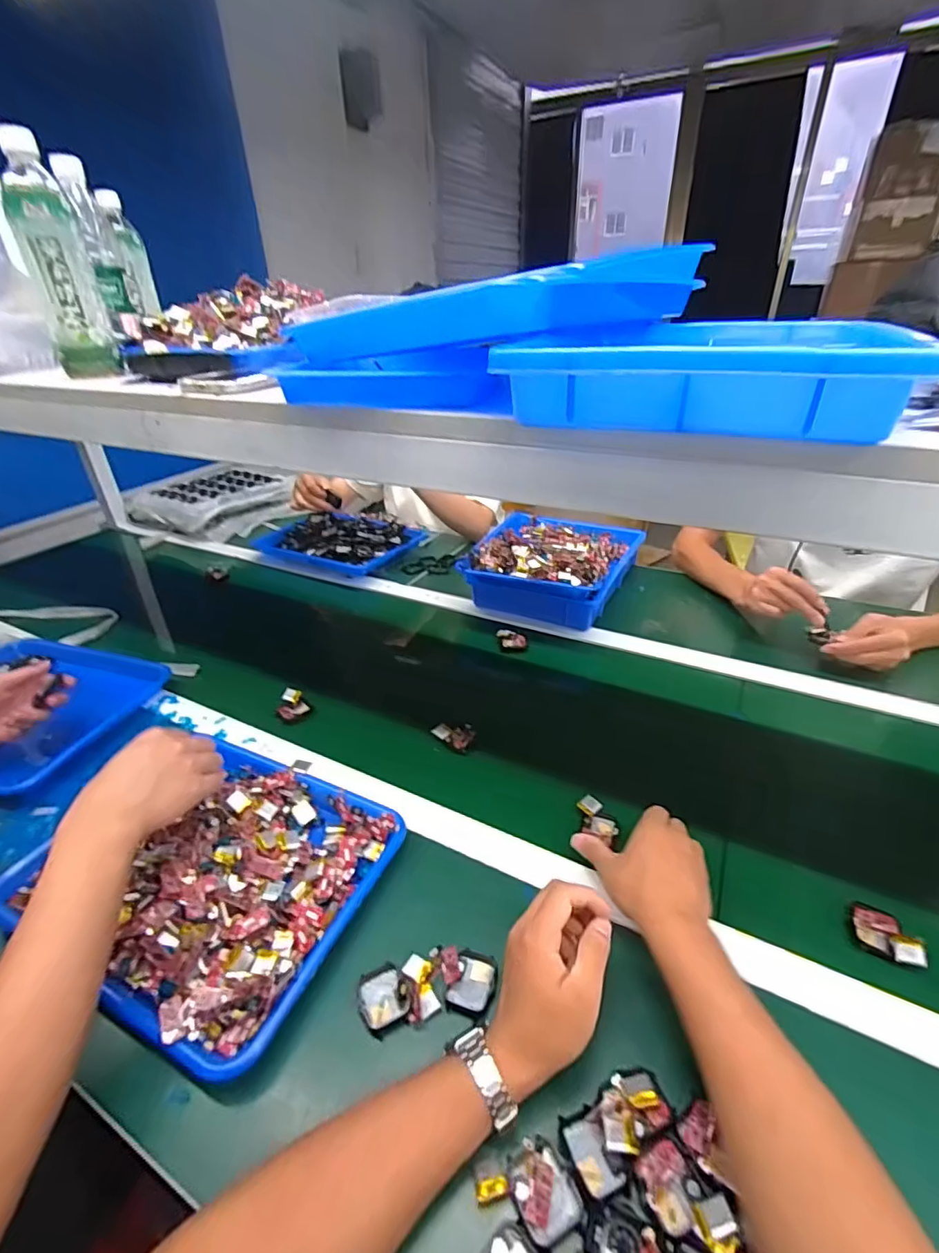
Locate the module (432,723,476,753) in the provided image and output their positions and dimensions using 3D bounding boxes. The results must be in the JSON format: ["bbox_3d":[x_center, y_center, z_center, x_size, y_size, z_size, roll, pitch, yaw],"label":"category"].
[{"bbox_3d":[-0.019,0.139,0.691,0.051,0.012,0.038,14,36,25],"label":"module"}]

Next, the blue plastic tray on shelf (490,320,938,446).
[{"bbox_3d":[0.163,-0.187,0.379,0.217,0.041,0.266,9,34,19],"label":"blue plastic tray on shelf"}]

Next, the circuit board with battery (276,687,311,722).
[{"bbox_3d":[-0.245,0.109,0.749,0.037,0.026,0.045,-1,32,4],"label":"circuit board with battery"}]

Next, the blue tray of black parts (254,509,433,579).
[{"bbox_3d":[-0.296,-0.196,1.211,0.334,0.045,0.244,12,35,23],"label":"blue tray of black parts"}]

